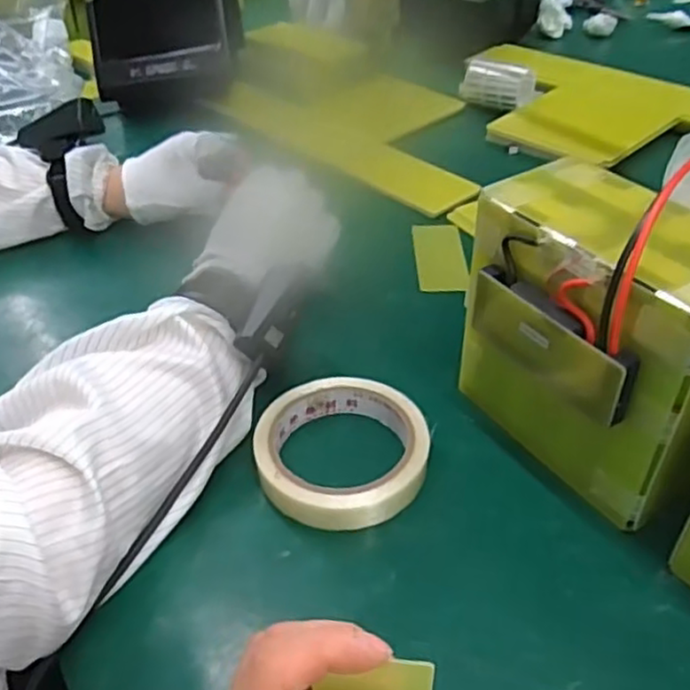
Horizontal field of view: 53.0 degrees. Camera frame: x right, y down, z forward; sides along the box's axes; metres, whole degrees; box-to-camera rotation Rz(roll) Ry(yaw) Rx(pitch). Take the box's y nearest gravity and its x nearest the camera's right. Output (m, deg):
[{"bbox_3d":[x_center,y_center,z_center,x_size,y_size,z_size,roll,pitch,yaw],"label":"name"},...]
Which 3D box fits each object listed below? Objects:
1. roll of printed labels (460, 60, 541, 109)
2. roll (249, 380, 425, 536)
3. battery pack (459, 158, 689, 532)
[{"bbox_3d":[0.175,-0.294,0.783,0.086,0.040,0.042,21,45,26],"label":"roll of printed labels"},{"bbox_3d":[-0.002,0.061,0.403,0.097,0.023,0.097,-2,40,1],"label":"roll"},{"bbox_3d":[0.136,-0.009,0.358,0.084,0.176,0.150,-24,44,-24],"label":"battery pack"}]

